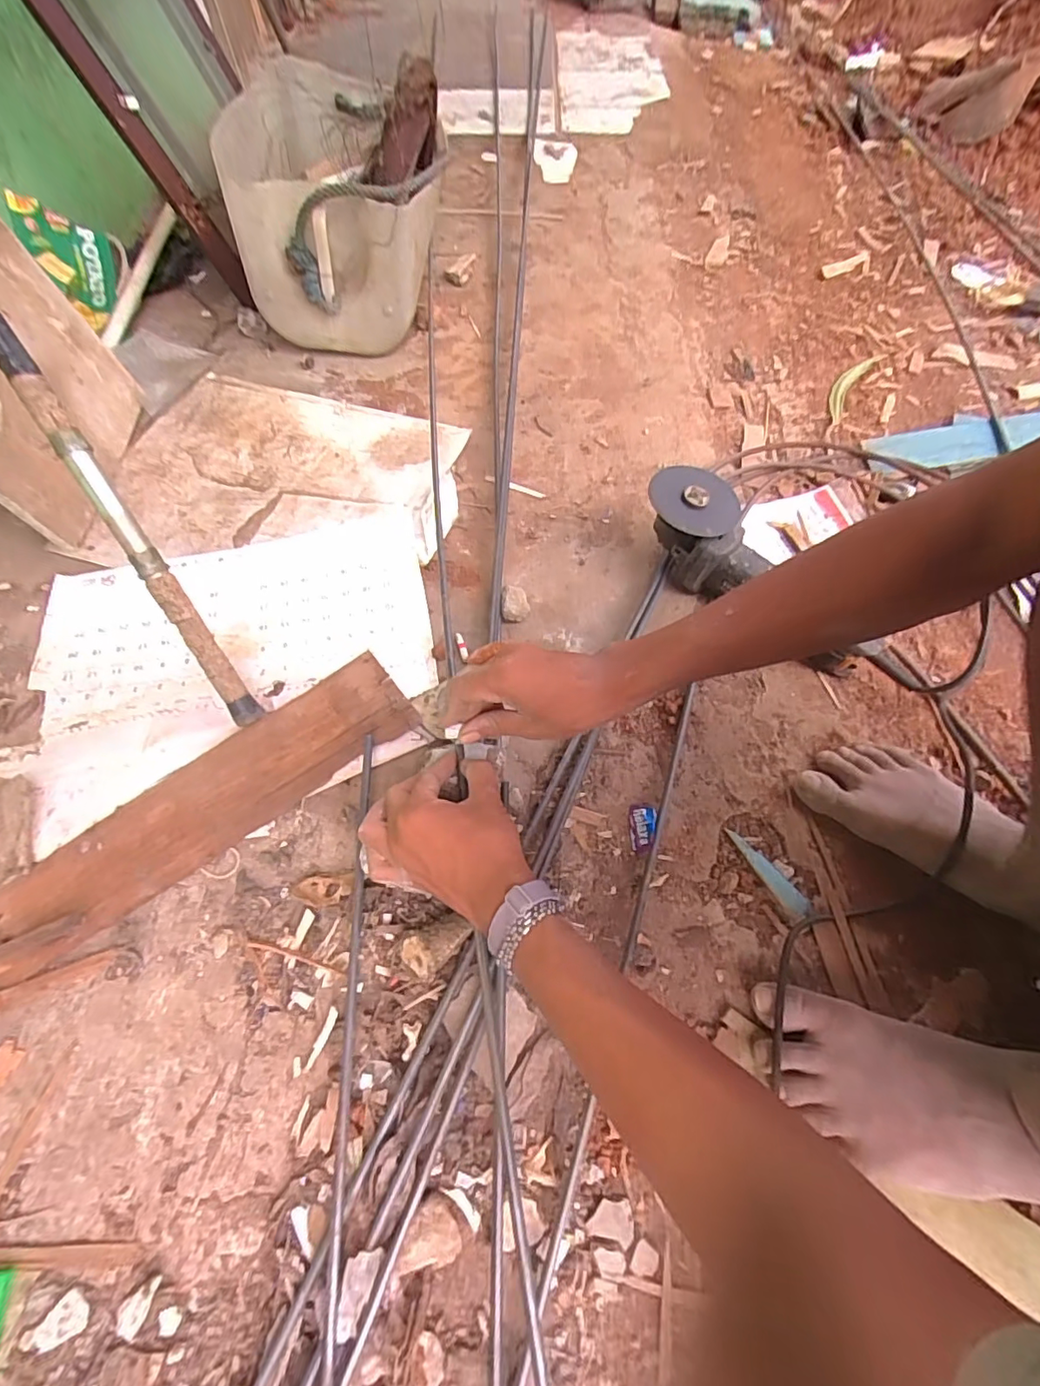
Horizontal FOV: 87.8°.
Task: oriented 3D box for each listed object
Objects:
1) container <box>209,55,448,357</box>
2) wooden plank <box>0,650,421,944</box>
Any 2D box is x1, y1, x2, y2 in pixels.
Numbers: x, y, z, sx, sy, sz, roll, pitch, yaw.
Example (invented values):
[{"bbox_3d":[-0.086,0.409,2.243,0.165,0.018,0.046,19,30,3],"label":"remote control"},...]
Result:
[{"bbox_3d":[-0.240,-0.672,0.769,0.253,0.246,0.264,3,62,0],"label":"container"},{"bbox_3d":[-0.284,0.090,0.509,0.375,0.014,0.110,-34,68,-18],"label":"wooden plank"}]

